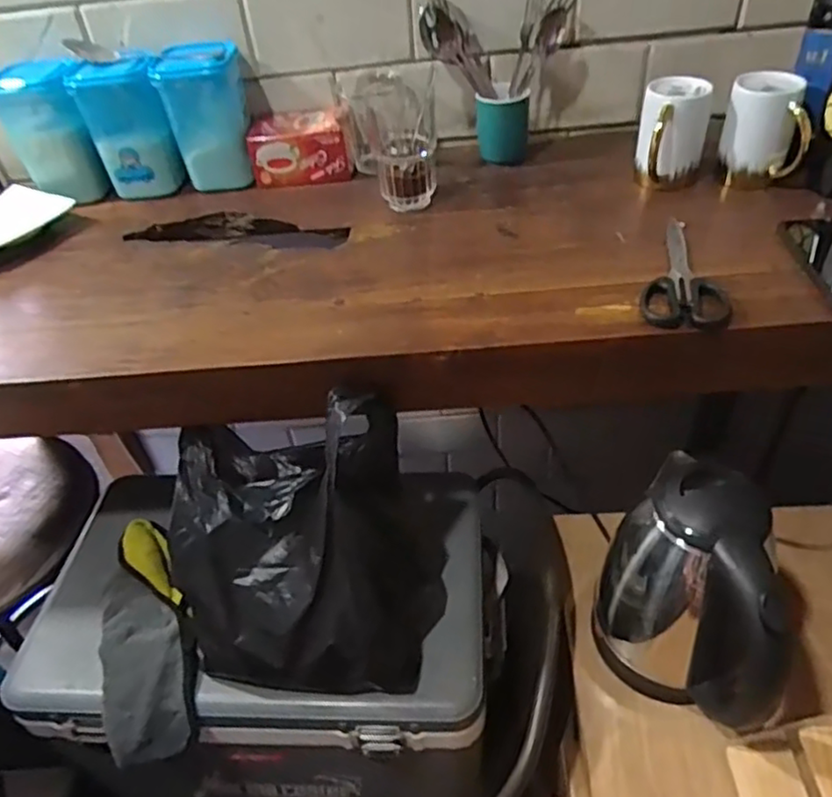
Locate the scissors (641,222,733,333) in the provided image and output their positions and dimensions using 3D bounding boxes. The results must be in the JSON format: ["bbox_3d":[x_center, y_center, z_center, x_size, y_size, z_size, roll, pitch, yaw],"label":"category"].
[{"bbox_3d":[0.265,-0.121,0.628,0.074,0.014,0.172,14,47,21],"label":"scissors"}]

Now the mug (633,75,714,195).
[{"bbox_3d":[0.283,-0.288,0.735,0.069,0.104,0.081,10,45,17],"label":"mug"}]

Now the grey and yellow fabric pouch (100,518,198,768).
[{"bbox_3d":[-0.283,0.240,0.717,0.097,0.059,0.254,-15,43,-9],"label":"grey and yellow fabric pouch"}]

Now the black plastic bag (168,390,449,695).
[{"bbox_3d":[-0.111,0.140,0.642,0.246,0.211,0.201,5,44,12],"label":"black plastic bag"}]

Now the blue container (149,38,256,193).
[{"bbox_3d":[-0.254,-0.346,0.821,0.088,0.158,0.070,-5,43,1],"label":"blue container"}]

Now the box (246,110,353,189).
[{"bbox_3d":[-0.151,-0.325,0.854,0.123,0.068,0.084,-10,47,-4],"label":"box"}]

